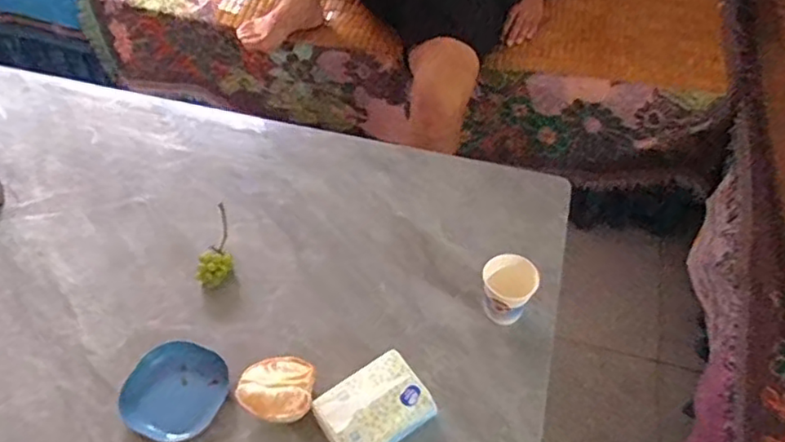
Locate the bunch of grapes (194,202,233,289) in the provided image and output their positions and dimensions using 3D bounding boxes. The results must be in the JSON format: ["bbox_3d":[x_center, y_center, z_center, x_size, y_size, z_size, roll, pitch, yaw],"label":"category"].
[{"bbox_3d":[-0.261,0.039,0.969,0.049,0.036,0.135,5,68,1],"label":"bunch of grapes"}]

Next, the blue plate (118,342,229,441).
[{"bbox_3d":[-0.284,0.225,0.840,0.129,0.022,0.129,4,55,-6],"label":"blue plate"}]

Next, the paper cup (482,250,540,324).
[{"bbox_3d":[0.158,0.101,0.897,0.073,0.103,0.068,29,57,19],"label":"paper cup"}]

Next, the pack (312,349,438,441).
[{"bbox_3d":[-0.023,0.240,0.806,0.131,0.065,0.099,-29,58,-22],"label":"pack"}]

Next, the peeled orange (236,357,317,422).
[{"bbox_3d":[-0.150,0.219,0.828,0.098,0.058,0.098,3,52,1],"label":"peeled orange"}]

